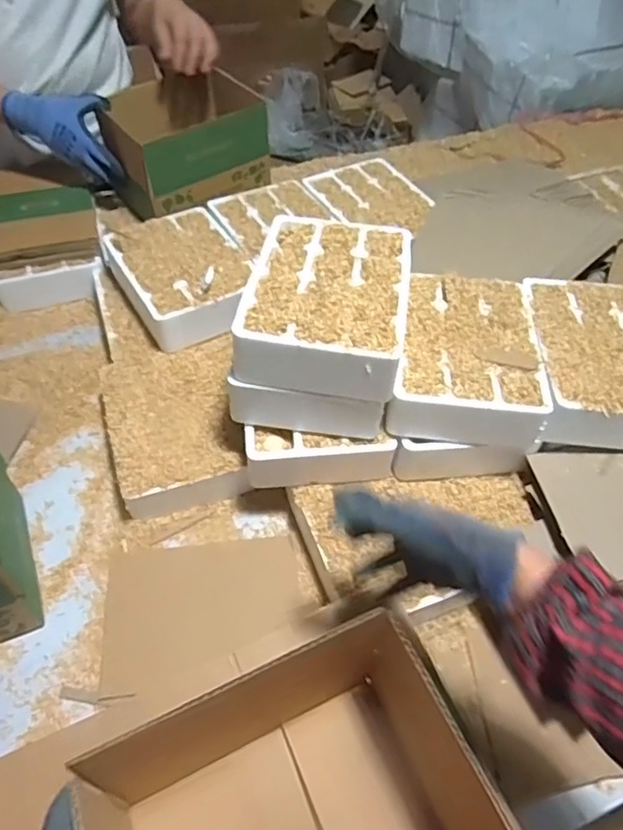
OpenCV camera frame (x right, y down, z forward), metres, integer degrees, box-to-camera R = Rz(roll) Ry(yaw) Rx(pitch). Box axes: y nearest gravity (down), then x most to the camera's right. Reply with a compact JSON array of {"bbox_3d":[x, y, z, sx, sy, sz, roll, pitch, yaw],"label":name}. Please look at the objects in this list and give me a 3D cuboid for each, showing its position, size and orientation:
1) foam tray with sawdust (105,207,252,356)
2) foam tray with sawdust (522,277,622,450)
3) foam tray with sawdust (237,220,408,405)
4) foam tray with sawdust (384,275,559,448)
[{"bbox_3d":[-0.201,-0.219,0.945,0.189,0.075,0.266,-24,57,-21],"label":"foam tray with sawdust"},{"bbox_3d":[0.382,-0.074,0.774,0.186,0.072,0.247,5,51,1],"label":"foam tray with sawdust"},{"bbox_3d":[0.019,-0.140,0.711,0.186,0.071,0.241,6,51,2],"label":"foam tray with sawdust"},{"bbox_3d":[0.198,-0.068,0.767,0.184,0.085,0.251,6,51,2],"label":"foam tray with sawdust"}]

